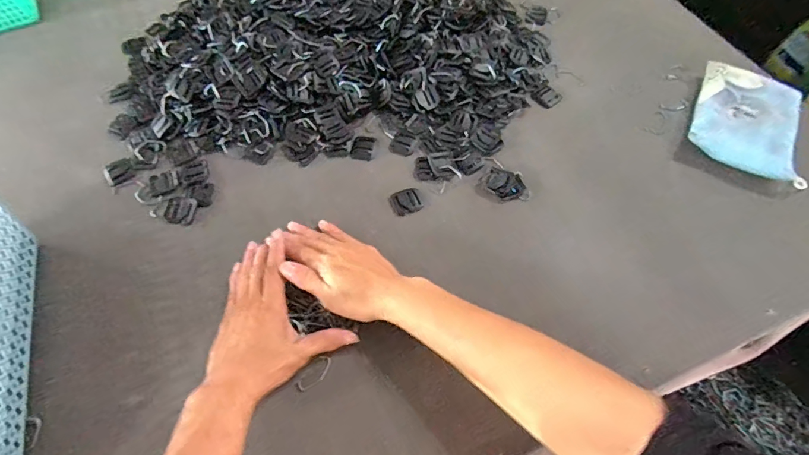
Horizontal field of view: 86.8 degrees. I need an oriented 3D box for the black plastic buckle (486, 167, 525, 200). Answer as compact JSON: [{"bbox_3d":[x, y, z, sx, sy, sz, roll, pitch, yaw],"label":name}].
[{"bbox_3d":[0.117,-0.050,0.495,0.042,0.013,0.033,31,65,17],"label":"black plastic buckle"}]

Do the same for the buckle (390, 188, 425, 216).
[{"bbox_3d":[0.003,-0.030,0.489,0.036,0.006,0.030,-23,63,-12],"label":"buckle"}]

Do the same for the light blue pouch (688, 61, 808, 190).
[{"bbox_3d":[0.428,-0.135,0.524,0.123,0.026,0.155,26,64,14],"label":"light blue pouch"}]

